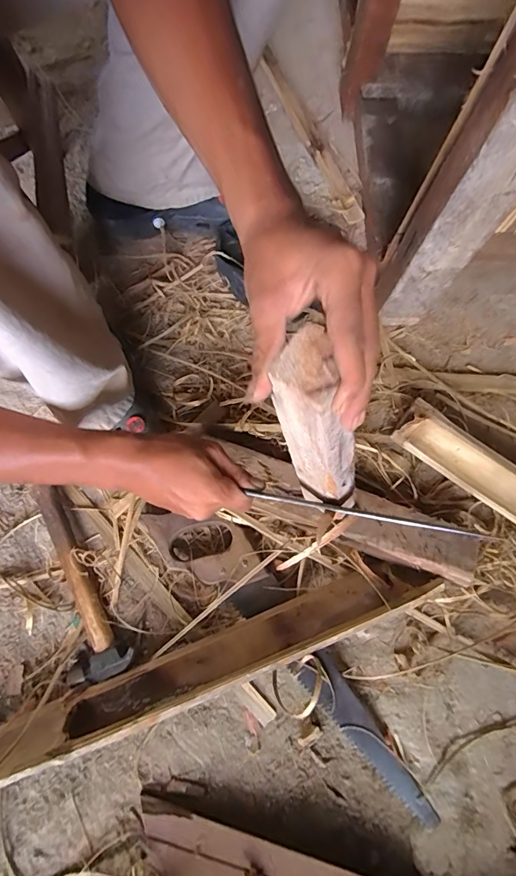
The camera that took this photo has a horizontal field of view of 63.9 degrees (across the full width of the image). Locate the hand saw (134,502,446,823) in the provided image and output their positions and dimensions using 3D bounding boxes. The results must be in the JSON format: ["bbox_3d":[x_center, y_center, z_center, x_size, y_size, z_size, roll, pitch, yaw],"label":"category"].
[{"bbox_3d":[0.036,0.217,0.462,0.422,0.025,0.080,43,77,8],"label":"hand saw"}]

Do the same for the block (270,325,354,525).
[{"bbox_3d":[0.051,0.010,0.328,0.039,0.211,0.048,-35,57,-8],"label":"block"}]

